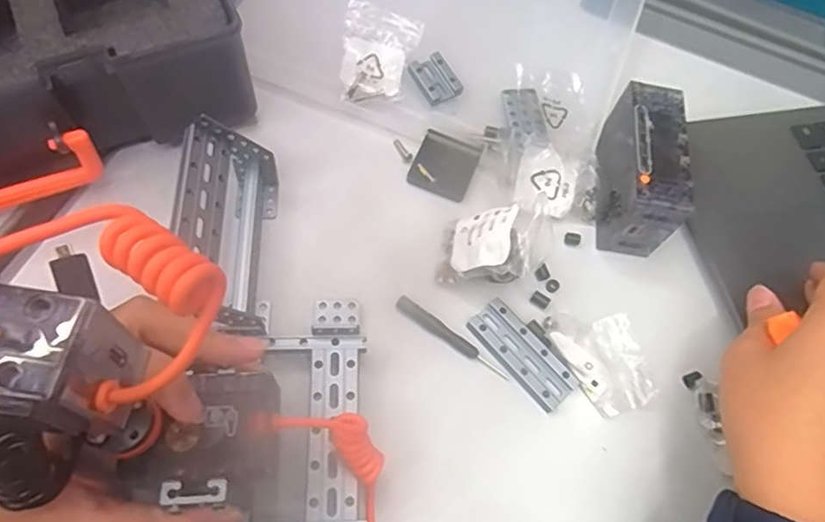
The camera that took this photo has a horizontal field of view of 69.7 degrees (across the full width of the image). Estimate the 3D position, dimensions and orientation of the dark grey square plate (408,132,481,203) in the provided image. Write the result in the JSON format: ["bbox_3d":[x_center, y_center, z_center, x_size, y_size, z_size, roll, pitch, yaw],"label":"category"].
[{"bbox_3d":[0.021,-0.061,0.371,0.038,0.004,0.041,22,67,6],"label":"dark grey square plate"}]

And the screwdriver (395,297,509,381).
[{"bbox_3d":[0.022,0.041,0.323,0.070,0.006,0.009,32,68,10],"label":"screwdriver"}]

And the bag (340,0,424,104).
[{"bbox_3d":[-0.022,-0.133,0.389,0.048,0.022,0.069,8,66,0],"label":"bag"}]

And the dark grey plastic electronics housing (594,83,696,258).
[{"bbox_3d":[0.136,-0.058,0.354,0.037,0.048,0.094,8,66,-1],"label":"dark grey plastic electronics housing"}]

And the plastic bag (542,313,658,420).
[{"bbox_3d":[0.103,0.053,0.320,0.048,0.015,0.057,-12,67,-9],"label":"plastic bag"}]

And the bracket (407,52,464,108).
[{"bbox_3d":[0.015,-0.120,0.391,0.024,0.010,0.033,-30,71,-15],"label":"bracket"}]

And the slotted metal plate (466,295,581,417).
[{"bbox_3d":[0.060,0.051,0.323,0.025,0.006,0.064,-38,74,-18],"label":"slotted metal plate"}]

